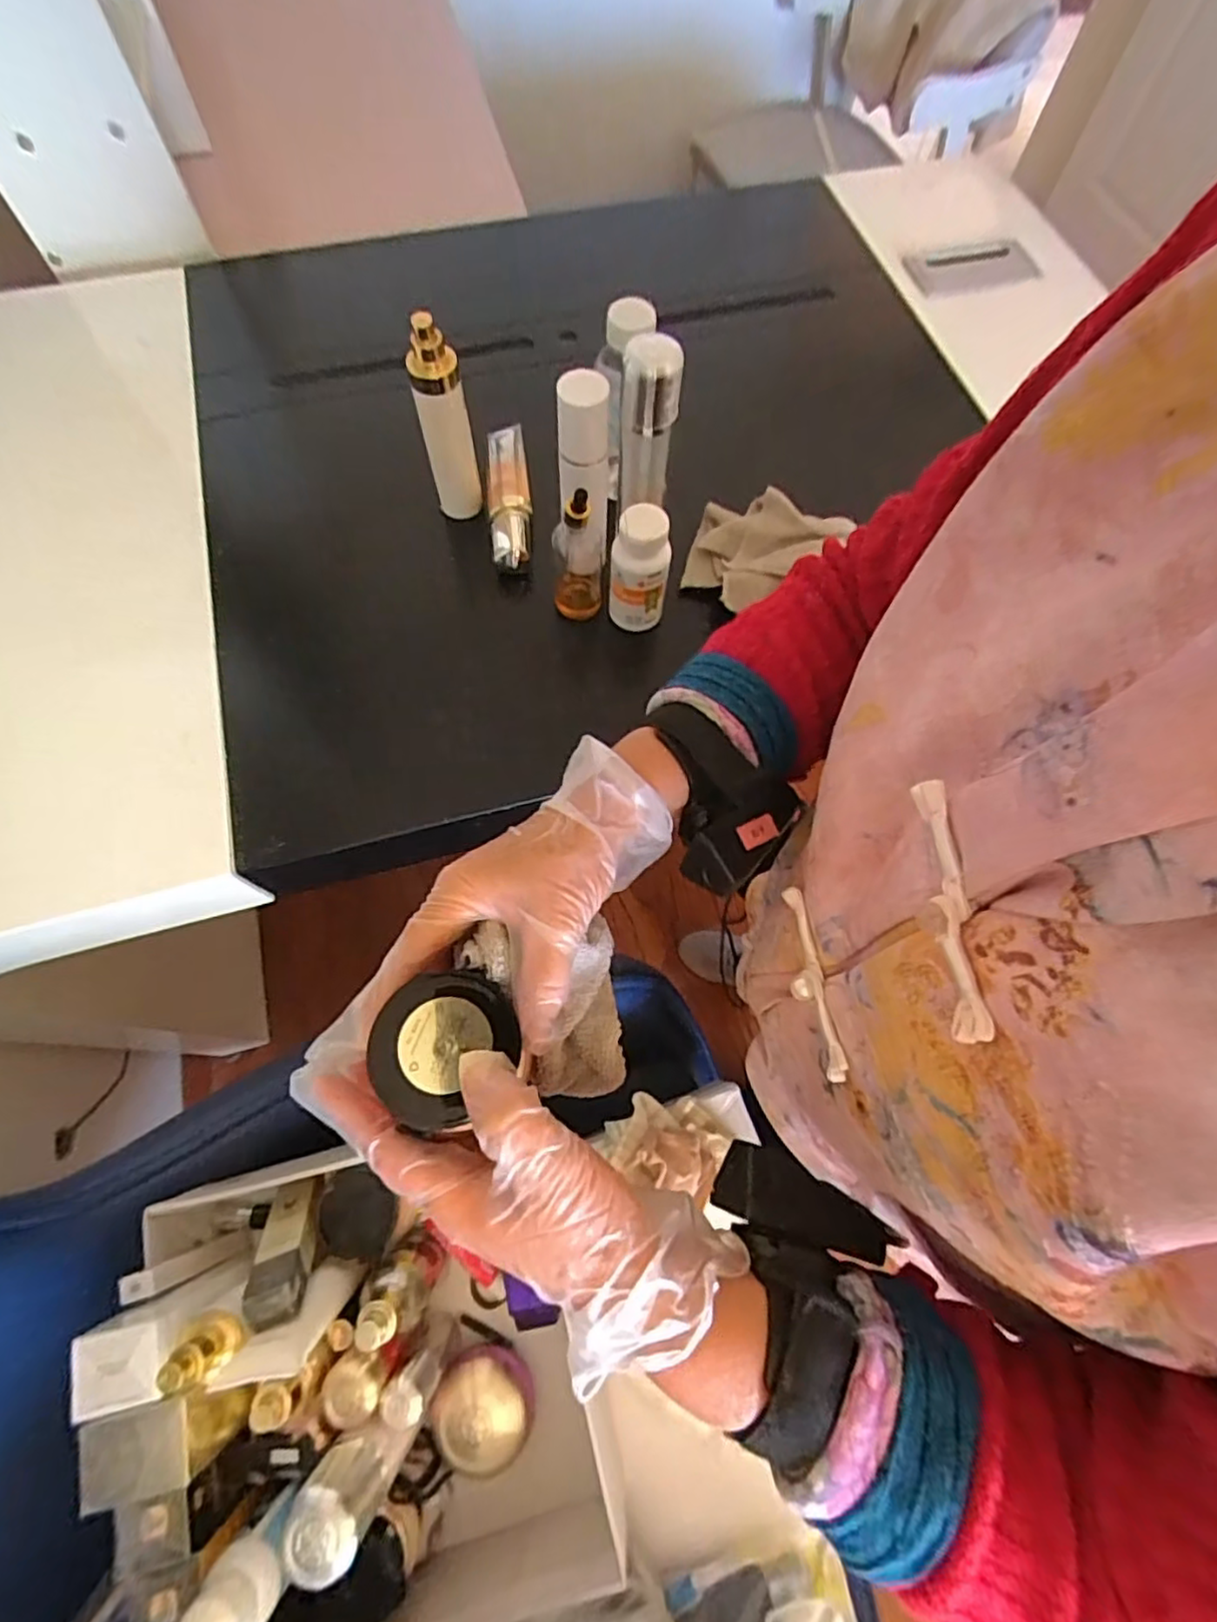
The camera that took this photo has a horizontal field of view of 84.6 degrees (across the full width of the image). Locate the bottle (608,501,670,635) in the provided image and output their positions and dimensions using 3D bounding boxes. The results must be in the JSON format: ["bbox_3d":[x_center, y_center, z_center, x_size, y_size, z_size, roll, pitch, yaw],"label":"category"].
[{"bbox_3d":[0.028,-0.209,0.584,0.049,0.110,0.043,10,68,3],"label":"bottle"}]

